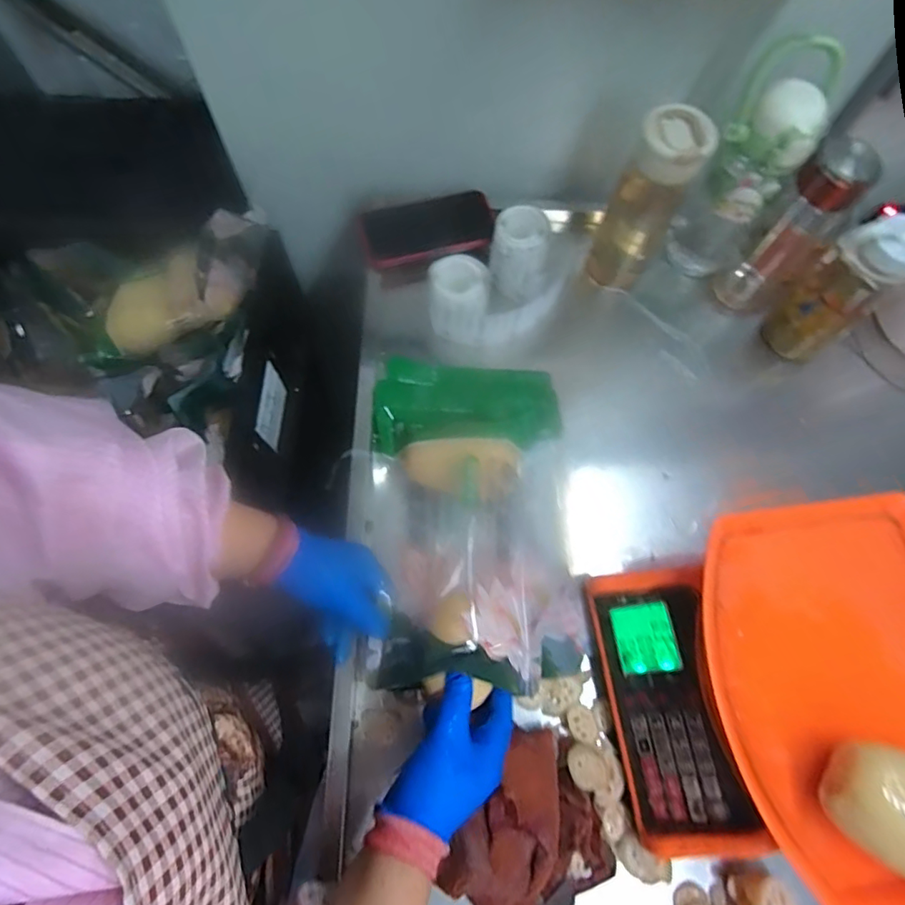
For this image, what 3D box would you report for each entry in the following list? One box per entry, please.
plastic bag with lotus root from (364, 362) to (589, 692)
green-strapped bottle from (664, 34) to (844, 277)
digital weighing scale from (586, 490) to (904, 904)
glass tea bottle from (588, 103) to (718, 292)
[{"bbox_3d":[0.021,0.055,0.529,0.202,0.090,0.351,-2,70,-3],"label":"plastic bag with lotus root"},{"bbox_3d":[0.325,-0.310,0.600,0.085,0.249,0.092,27,71,8],"label":"green-strapped bottle"},{"bbox_3d":[0.284,0.203,0.462,0.267,0.122,0.286,-6,70,-4],"label":"digital weighing scale"},{"bbox_3d":[0.212,-0.274,0.598,0.077,0.207,0.061,22,71,6],"label":"glass tea bottle"}]

